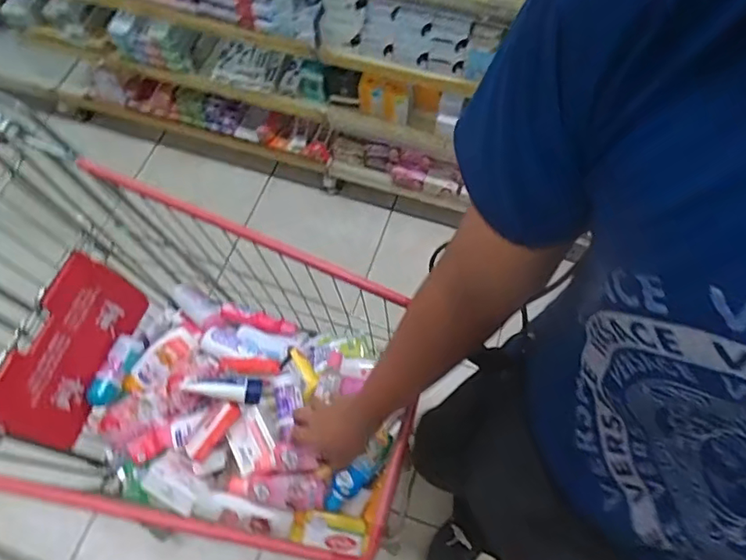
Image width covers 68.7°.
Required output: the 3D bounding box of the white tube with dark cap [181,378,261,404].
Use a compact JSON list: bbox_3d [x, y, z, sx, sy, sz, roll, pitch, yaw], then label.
[{"bbox_3d":[-0.227,0.161,0.815,0.111,0.035,0.034,3,63,1],"label":"white tube with dark cap"}]

